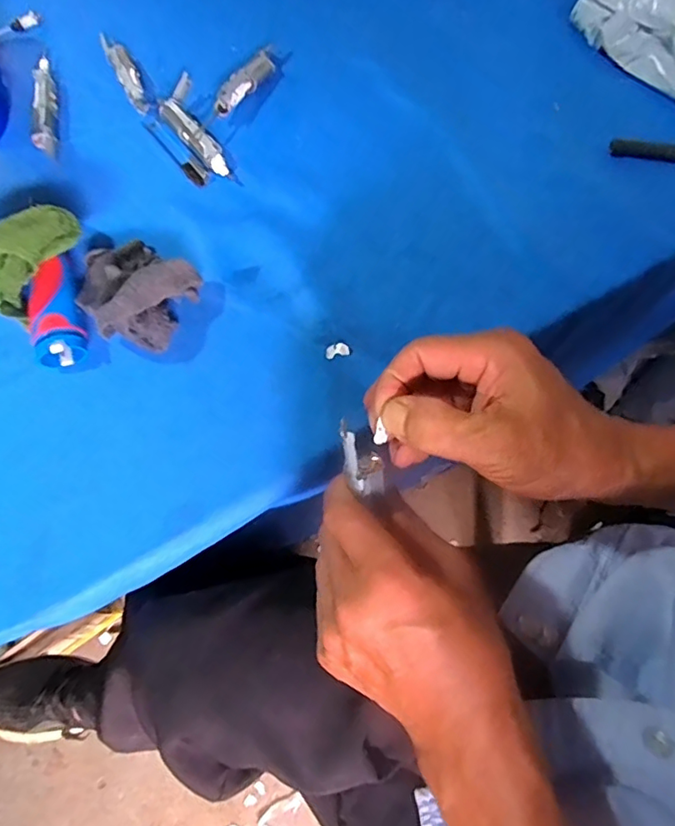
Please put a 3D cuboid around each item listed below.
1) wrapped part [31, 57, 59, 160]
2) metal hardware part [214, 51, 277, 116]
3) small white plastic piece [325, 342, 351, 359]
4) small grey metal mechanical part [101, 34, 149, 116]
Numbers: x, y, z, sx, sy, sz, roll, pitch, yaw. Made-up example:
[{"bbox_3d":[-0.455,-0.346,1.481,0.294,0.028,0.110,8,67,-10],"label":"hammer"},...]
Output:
[{"bbox_3d":[-0.266,-0.280,0.488,0.019,0.014,0.115,-9,71,-4],"label":"wrapped part"},{"bbox_3d":[-0.087,-0.301,0.494,0.018,0.021,0.081,30,73,9],"label":"metal hardware part"},{"bbox_3d":[0.000,-0.047,0.401,0.018,0.004,0.010,-12,71,-5],"label":"small white plastic piece"},{"bbox_3d":[-0.201,-0.328,0.508,0.020,0.017,0.104,-24,72,-9],"label":"small grey metal mechanical part"}]

